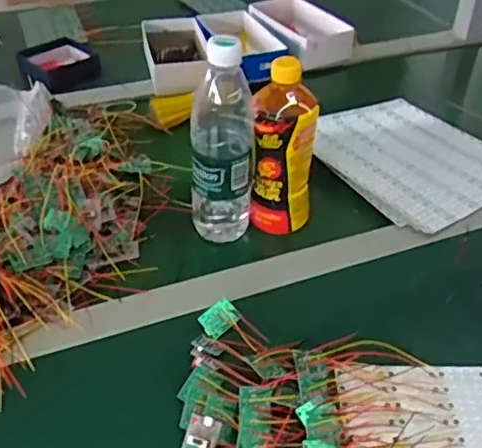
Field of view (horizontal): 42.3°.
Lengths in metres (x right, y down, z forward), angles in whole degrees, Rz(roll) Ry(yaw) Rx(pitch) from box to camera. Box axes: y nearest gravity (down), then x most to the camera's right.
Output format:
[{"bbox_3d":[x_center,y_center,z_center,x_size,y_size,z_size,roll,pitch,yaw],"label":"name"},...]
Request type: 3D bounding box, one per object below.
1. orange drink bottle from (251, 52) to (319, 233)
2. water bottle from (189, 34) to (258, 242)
[{"bbox_3d":[0.046,-0.082,0.670,0.070,0.188,0.075,6,42,2],"label":"orange drink bottle"},{"bbox_3d":[-0.018,-0.081,0.642,0.066,0.219,0.064,2,42,-1],"label":"water bottle"}]

